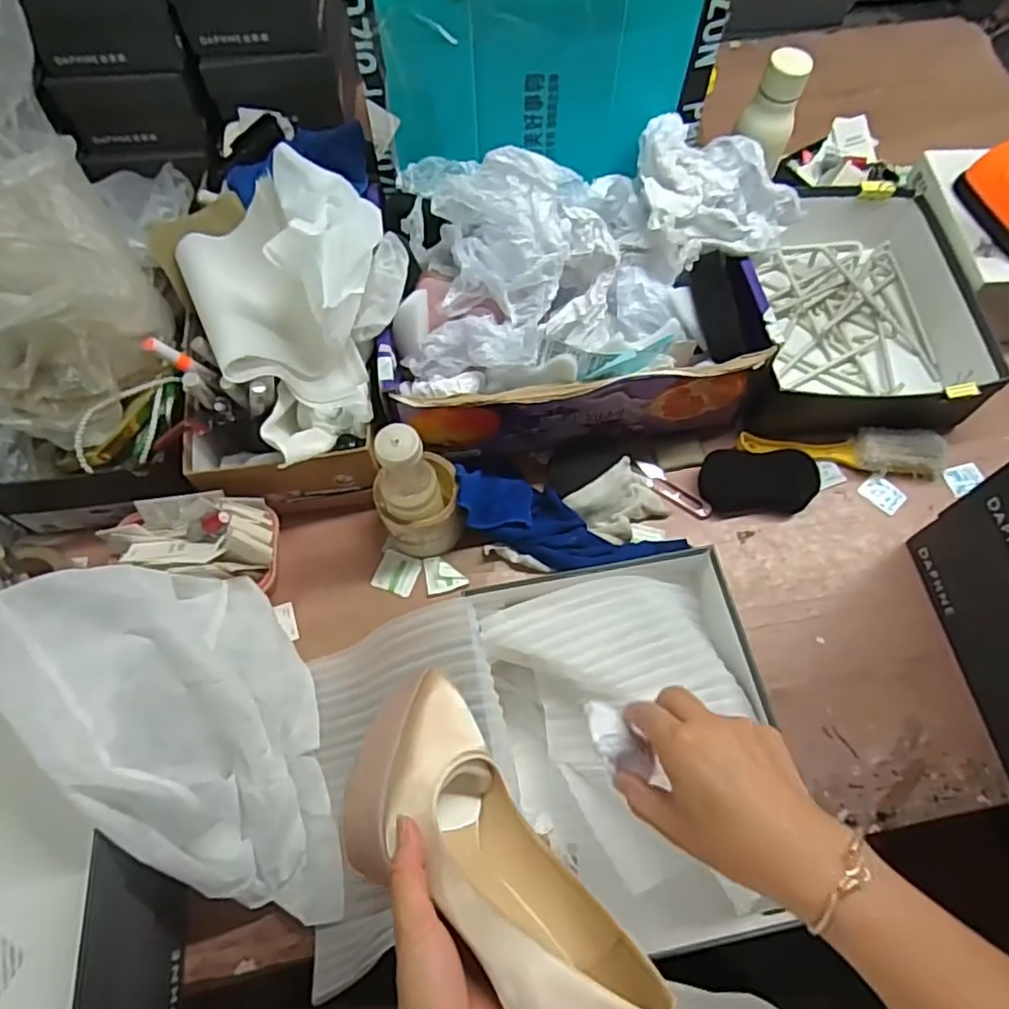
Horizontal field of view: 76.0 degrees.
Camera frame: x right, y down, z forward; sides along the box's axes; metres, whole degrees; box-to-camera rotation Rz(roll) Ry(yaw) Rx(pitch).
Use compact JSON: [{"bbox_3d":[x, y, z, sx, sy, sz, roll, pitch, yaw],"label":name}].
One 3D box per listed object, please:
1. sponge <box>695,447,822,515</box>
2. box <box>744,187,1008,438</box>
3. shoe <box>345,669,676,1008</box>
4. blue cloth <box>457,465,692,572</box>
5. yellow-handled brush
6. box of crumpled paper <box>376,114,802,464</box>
[{"bbox_3d":[0.285,-0.025,0.730,0.124,0.020,0.070,0,94,2],"label":"sponge"},{"bbox_3d":[0.426,-0.254,0.804,0.269,0.098,0.360,7,65,4],"label":"box"},{"bbox_3d":[-0.015,0.220,0.386,0.110,0.071,0.245,-38,40,-16],"label":"shoe"},{"bbox_3d":[0.067,0.021,0.687,0.246,0.059,0.091,23,67,11],"label":"blue cloth"},{"bbox_3d":[0.384,-0.062,0.740,0.229,0.036,0.049,4,65,2],"label":"yellow-handled brush"},{"bbox_3d":[0.092,-0.224,0.699,0.411,0.209,0.299,2,65,1],"label":"box of crumpled paper"}]

